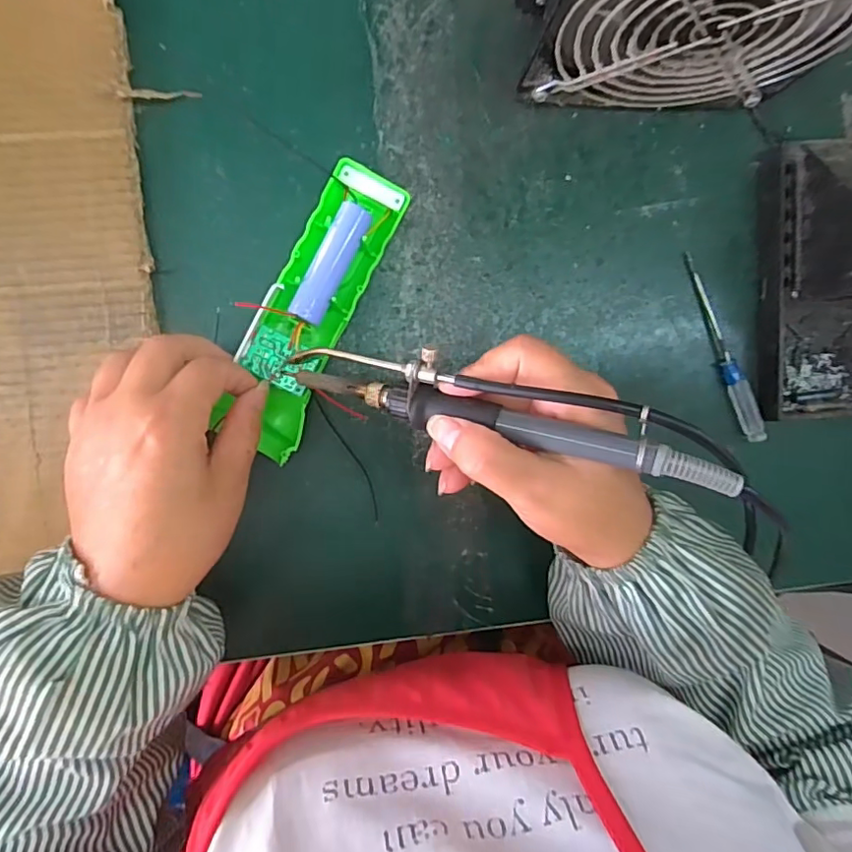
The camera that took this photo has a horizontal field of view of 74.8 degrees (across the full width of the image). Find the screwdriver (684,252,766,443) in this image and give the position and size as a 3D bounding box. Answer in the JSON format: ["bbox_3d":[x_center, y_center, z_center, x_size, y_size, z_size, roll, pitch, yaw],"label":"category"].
[{"bbox_3d":[0.180,-0.046,0.335,0.008,0.013,0.120,-22,96,-4],"label":"screwdriver"}]

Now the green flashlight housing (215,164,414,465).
[{"bbox_3d":[-0.061,-0.062,0.297,0.044,0.026,0.159,24,91,-7],"label":"green flashlight housing"}]

